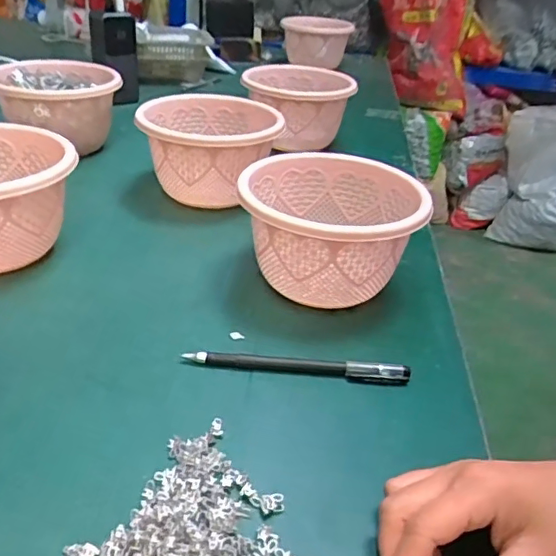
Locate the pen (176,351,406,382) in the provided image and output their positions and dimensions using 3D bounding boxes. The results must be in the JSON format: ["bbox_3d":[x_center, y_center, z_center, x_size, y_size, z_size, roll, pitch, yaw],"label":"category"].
[{"bbox_3d":[0.014,0.060,0.384,0.150,0.011,0.011,7,32,0],"label":"pen"}]

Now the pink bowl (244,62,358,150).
[{"bbox_3d":[0.018,-0.227,0.762,0.138,0.093,0.145,5,32,-3],"label":"pink bowl"}]

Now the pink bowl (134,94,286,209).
[{"bbox_3d":[-0.071,-0.130,0.595,0.140,0.088,0.140,4,32,-4],"label":"pink bowl"}]

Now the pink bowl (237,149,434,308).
[{"bbox_3d":[0.039,-0.035,0.462,0.133,0.090,0.145,5,32,-3],"label":"pink bowl"}]

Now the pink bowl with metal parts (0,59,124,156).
[{"bbox_3d":[-0.266,-0.202,0.674,0.137,0.084,0.148,-13,37,-28],"label":"pink bowl with metal parts"}]

